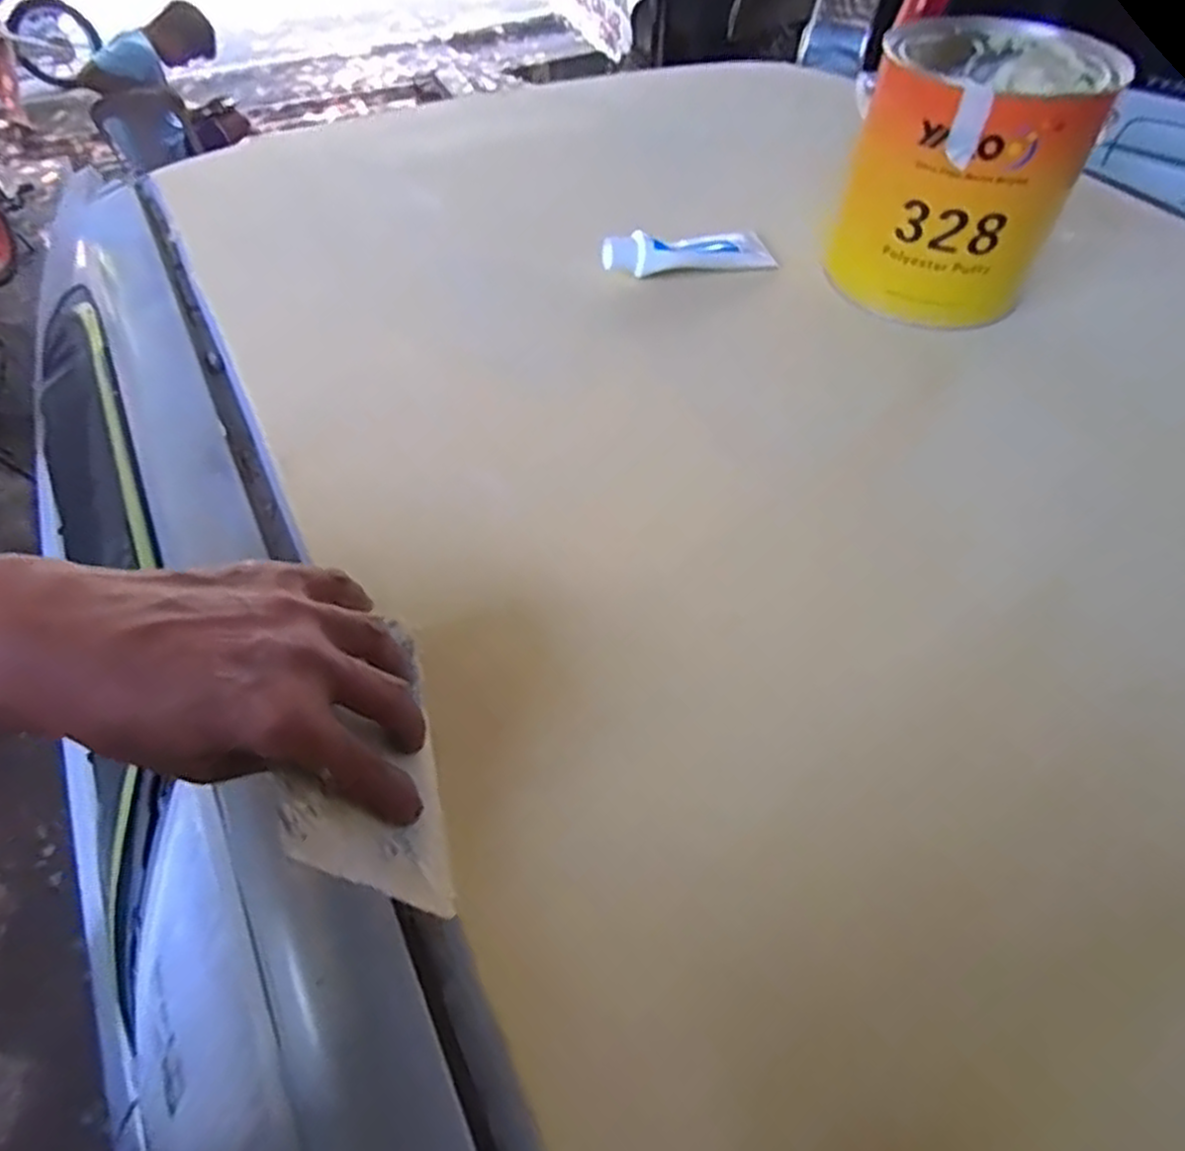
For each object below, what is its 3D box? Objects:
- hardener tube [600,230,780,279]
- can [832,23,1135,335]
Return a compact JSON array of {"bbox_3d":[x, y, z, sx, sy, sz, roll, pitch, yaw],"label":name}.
[{"bbox_3d":[0.082,-0.267,0.597,0.147,0.025,0.045,-13,55,-12],"label":"hardener tube"},{"bbox_3d":[0.273,-0.305,0.548,0.147,0.149,0.164,14,54,8],"label":"can"}]

